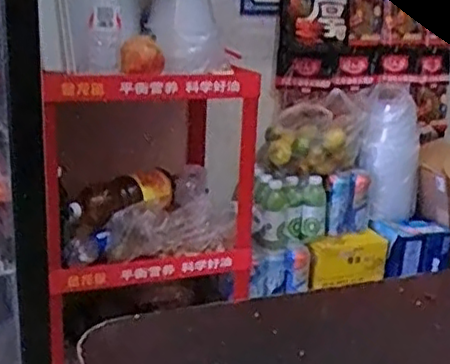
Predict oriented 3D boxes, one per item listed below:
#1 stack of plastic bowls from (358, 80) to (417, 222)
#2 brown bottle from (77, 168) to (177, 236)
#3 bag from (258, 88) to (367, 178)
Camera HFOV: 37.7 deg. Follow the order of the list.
[{"bbox_3d":[0.439,-0.071,1.759,0.151,0.334,0.133,9,18,19],"label":"stack of plastic bowls"},{"bbox_3d":[-0.224,0.039,1.504,0.254,0.106,0.081,-21,24,-18],"label":"brown bottle"},{"bbox_3d":[0.227,-0.118,1.684,0.264,0.174,0.124,4,17,3],"label":"bag"}]

